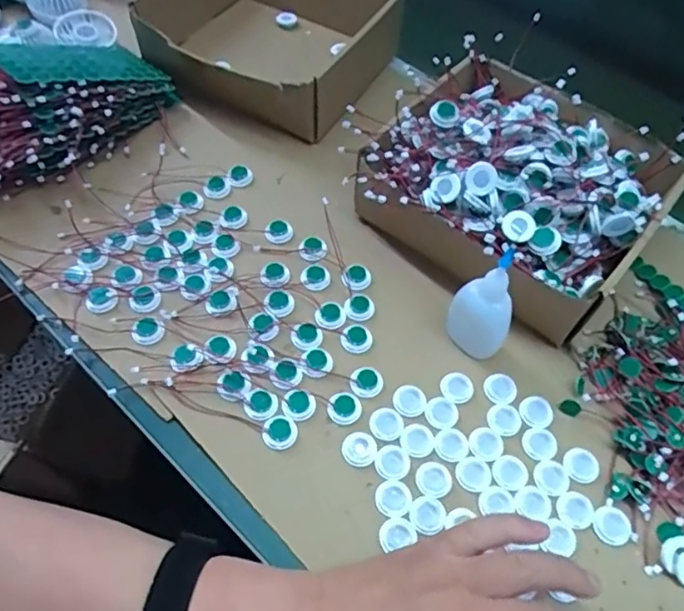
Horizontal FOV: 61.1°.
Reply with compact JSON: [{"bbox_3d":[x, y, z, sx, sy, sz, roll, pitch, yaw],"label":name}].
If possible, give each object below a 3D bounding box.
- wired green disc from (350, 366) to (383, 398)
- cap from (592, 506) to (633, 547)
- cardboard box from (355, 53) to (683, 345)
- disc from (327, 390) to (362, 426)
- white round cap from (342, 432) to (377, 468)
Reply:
[{"bbox_3d":[0.018,0.054,0.411,0.022,0.006,0.021,1,56,-2],"label":"wired green disc"},{"bbox_3d":[0.172,0.140,0.369,0.023,0.004,0.023,1,56,-2],"label":"cap"},{"bbox_3d":[0.136,-0.093,0.463,0.207,0.089,0.214,35,62,19],"label":"cardboard box"},{"bbox_3d":[0.002,0.070,0.399,0.022,0.004,0.023,1,56,-2],"label":"disc"},{"bbox_3d":[0.012,0.095,0.386,0.023,0.004,0.022,1,56,-2],"label":"white round cap"}]

